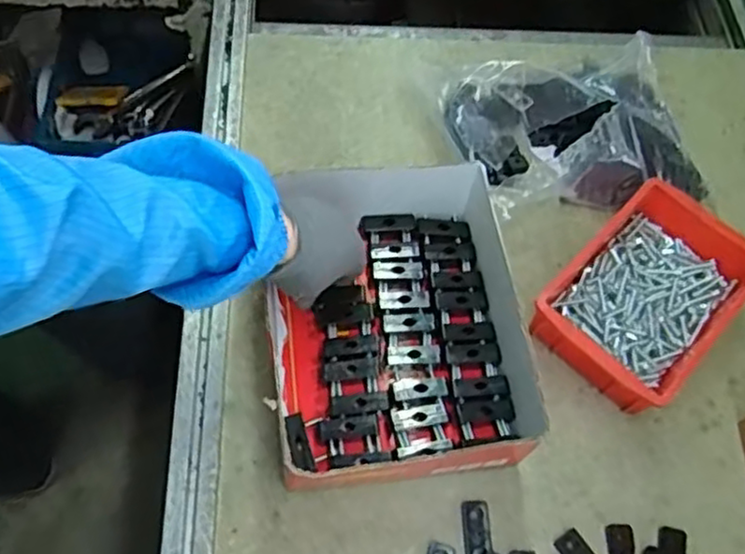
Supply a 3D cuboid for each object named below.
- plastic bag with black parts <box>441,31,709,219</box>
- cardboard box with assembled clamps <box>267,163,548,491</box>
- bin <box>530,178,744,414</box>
[{"bbox_3d":[0.200,-0.155,0.701,0.239,0.092,0.183,-11,62,-8],"label":"plastic bag with black parts"},{"bbox_3d":[0.025,0.035,0.584,0.222,0.092,0.240,-6,61,-6],"label":"cardboard box with assembled clamps"},{"bbox_3d":[0.250,0.016,0.631,0.133,0.059,0.207,40,67,18],"label":"bin"}]

